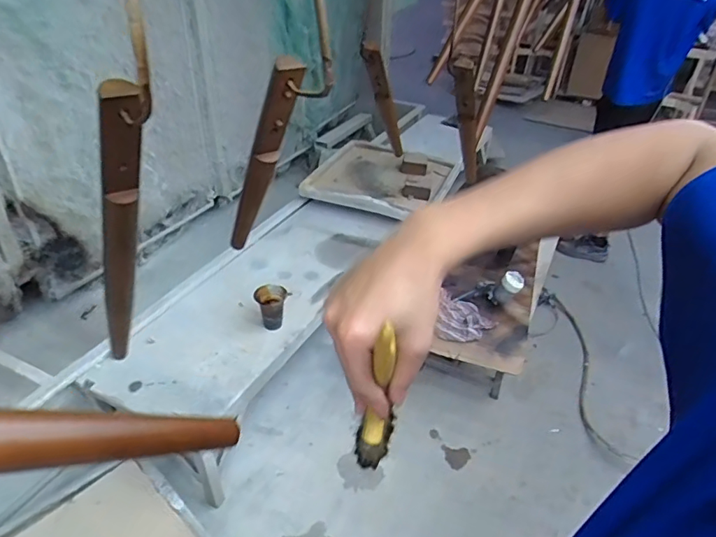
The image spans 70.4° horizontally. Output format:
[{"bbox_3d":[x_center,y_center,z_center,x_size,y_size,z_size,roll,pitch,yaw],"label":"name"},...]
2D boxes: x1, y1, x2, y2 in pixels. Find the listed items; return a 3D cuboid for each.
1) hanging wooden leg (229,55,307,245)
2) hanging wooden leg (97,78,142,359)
[{"bbox_3d":[-0.131,-0.134,0.690,0.032,0.330,0.035,47,50,13],"label":"hanging wooden leg"},{"bbox_3d":[-0.286,-0.008,0.620,0.045,0.517,0.033,45,49,12],"label":"hanging wooden leg"}]

